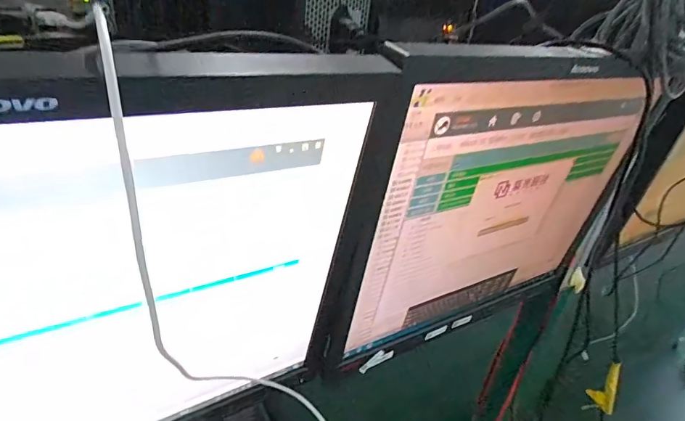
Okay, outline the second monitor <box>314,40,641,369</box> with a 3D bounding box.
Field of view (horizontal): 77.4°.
[{"bbox_3d":[0.168,0.004,0.418,0.377,0.309,0.043,-11,34,-30],"label":"second monitor"}]

